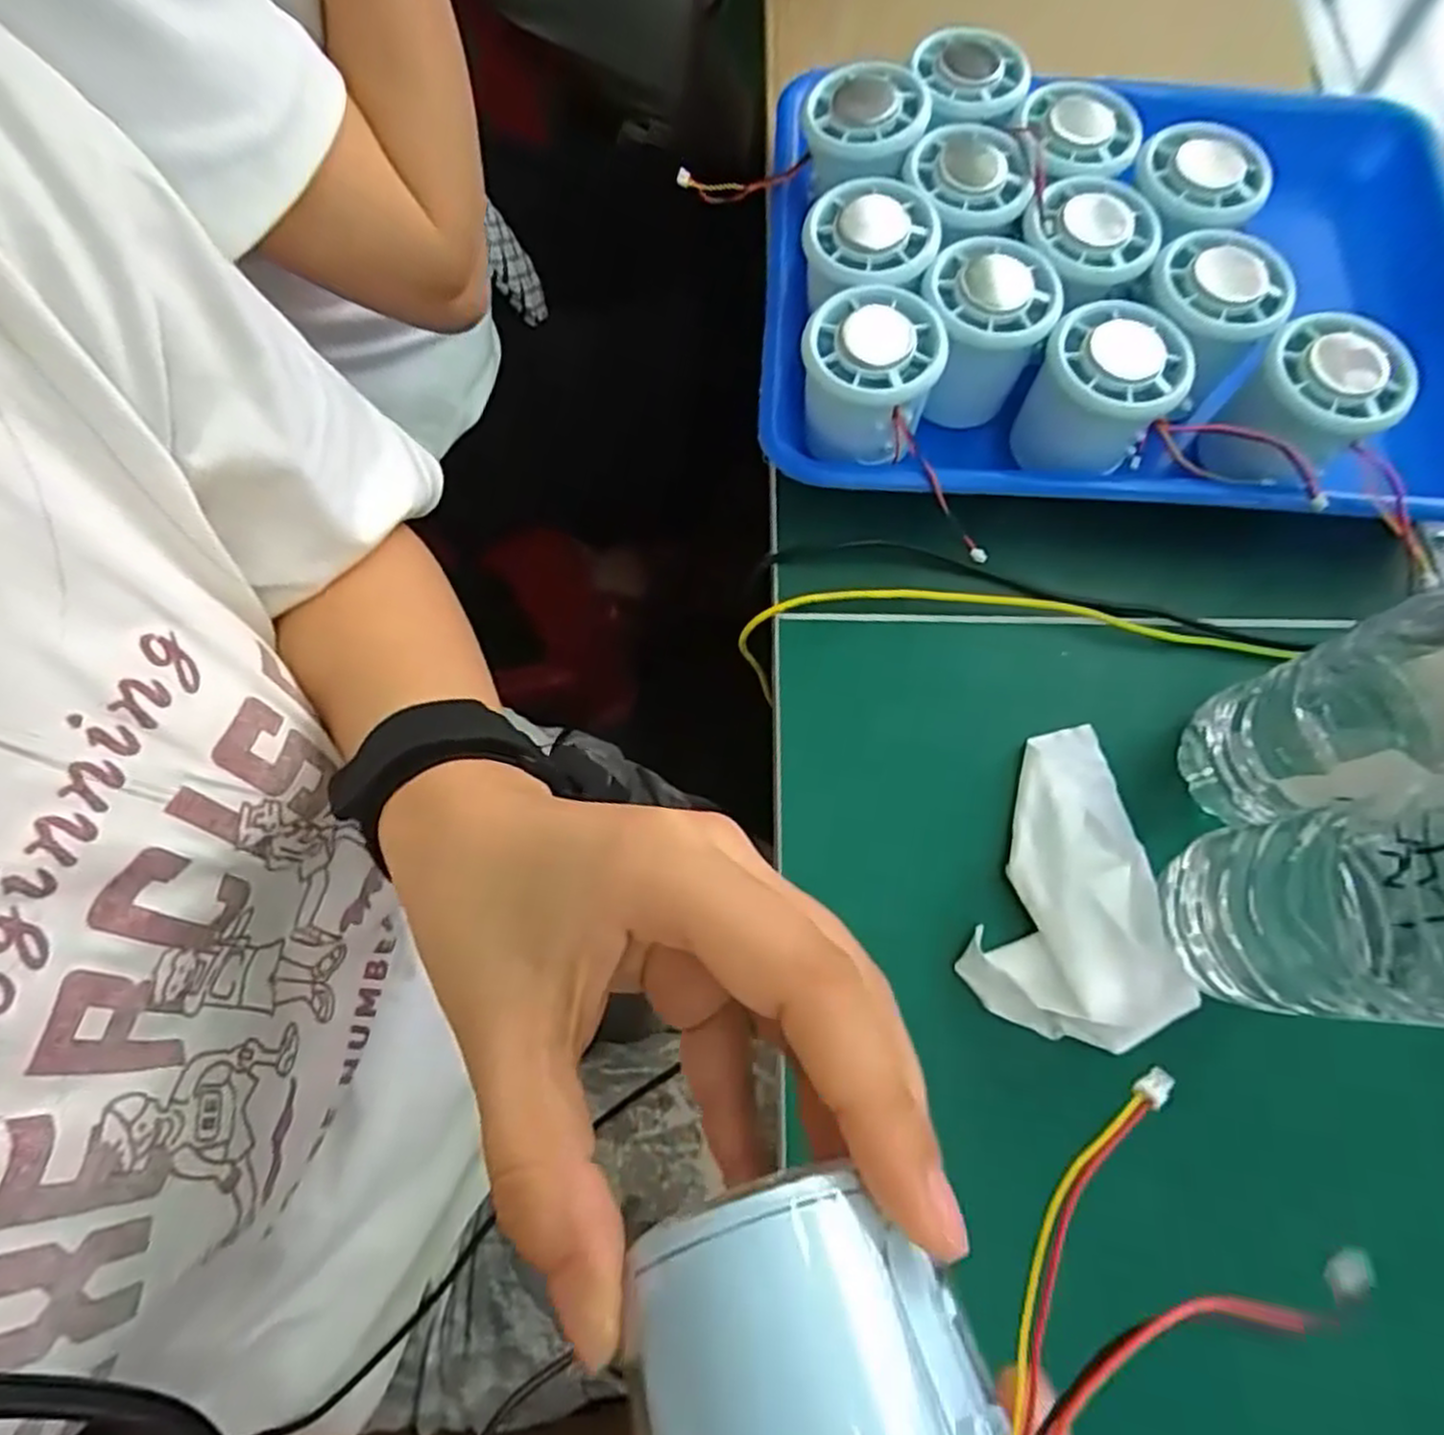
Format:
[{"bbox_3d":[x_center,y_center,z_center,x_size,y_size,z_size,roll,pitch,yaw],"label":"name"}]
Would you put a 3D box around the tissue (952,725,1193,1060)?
[{"bbox_3d":[0.143,0.064,0.292,0.076,0.019,0.114,23,73,5],"label":"tissue"}]

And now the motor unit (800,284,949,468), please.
[{"bbox_3d":[0.060,-0.141,0.322,0.056,0.045,0.057,13,72,2],"label":"motor unit"}]

